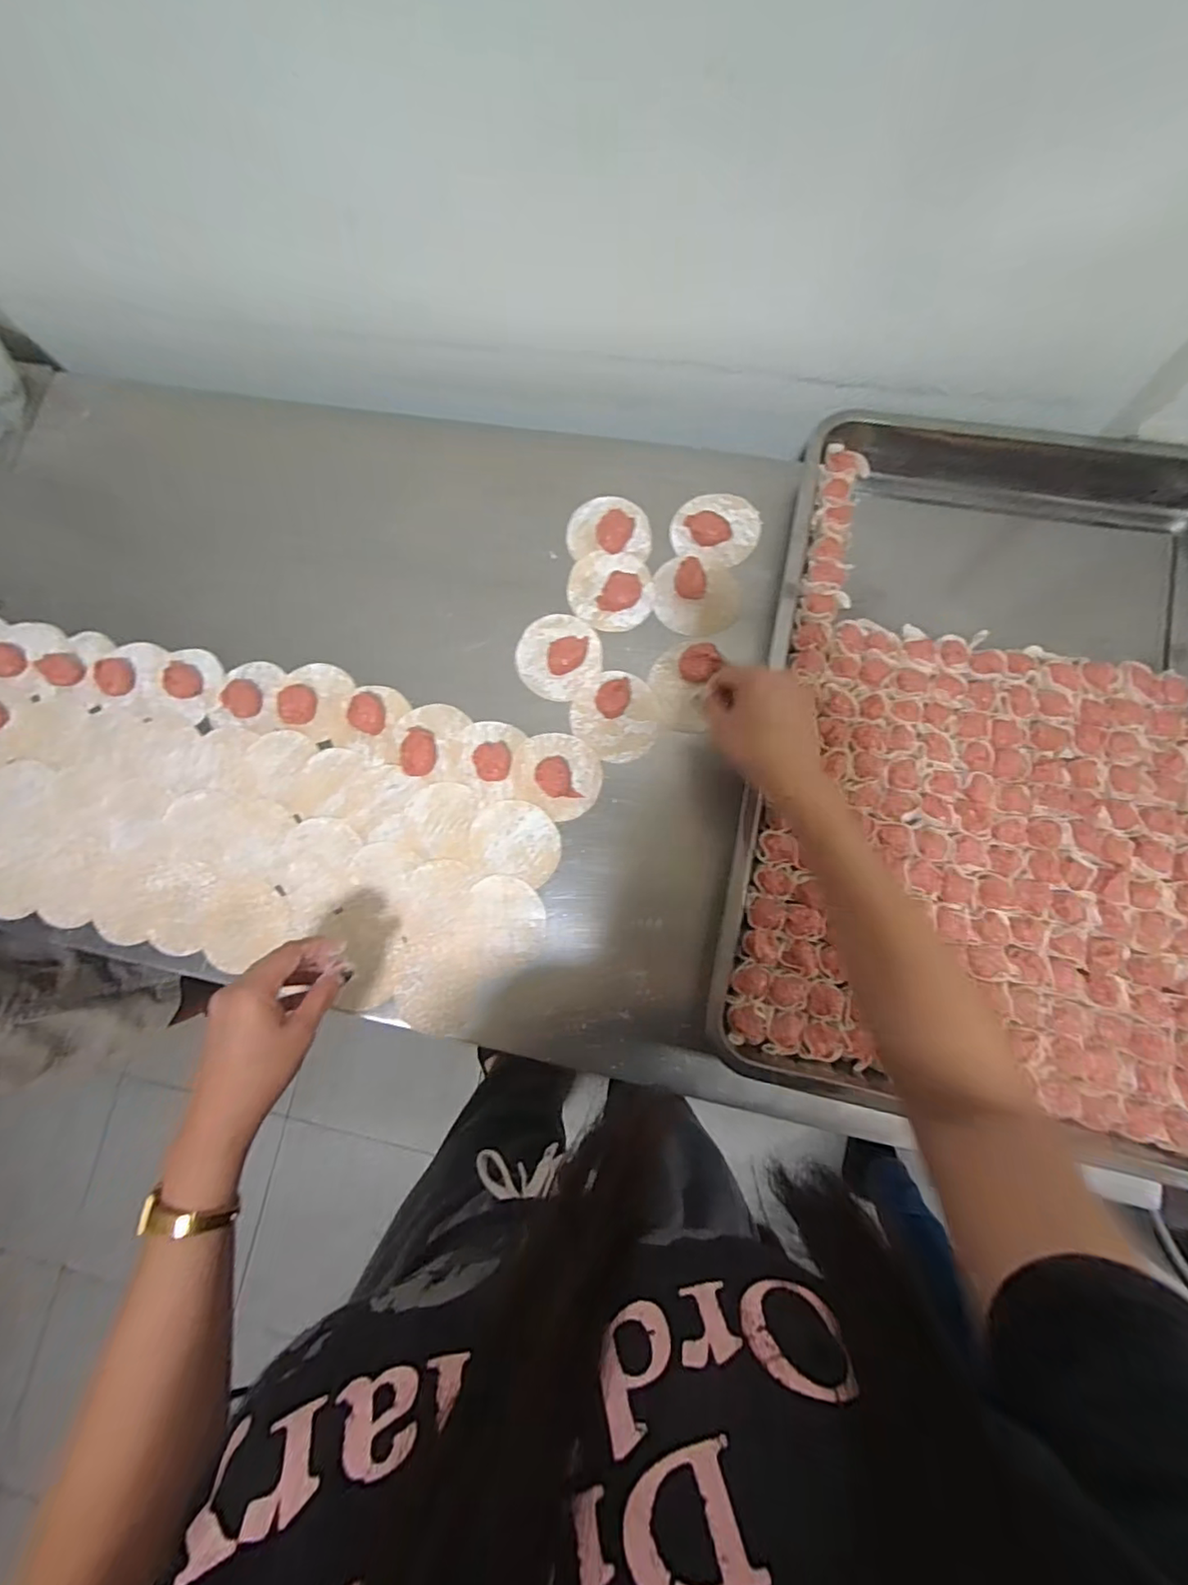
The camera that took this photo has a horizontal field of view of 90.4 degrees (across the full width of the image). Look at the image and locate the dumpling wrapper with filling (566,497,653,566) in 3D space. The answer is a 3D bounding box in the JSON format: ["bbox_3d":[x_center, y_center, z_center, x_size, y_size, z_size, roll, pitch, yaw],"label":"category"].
[{"bbox_3d":[0.015,-0.265,0.590,0.083,0.015,0.067,-3,81,3],"label":"dumpling wrapper with filling"}]

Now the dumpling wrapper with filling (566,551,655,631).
[{"bbox_3d":[0.016,-0.199,0.577,0.082,0.019,0.081,-1,81,3],"label":"dumpling wrapper with filling"}]

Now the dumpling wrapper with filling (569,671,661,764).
[{"bbox_3d":[0.022,-0.072,0.546,0.079,0.026,0.079,-1,81,3],"label":"dumpling wrapper with filling"}]

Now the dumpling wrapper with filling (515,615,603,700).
[{"bbox_3d":[-0.036,-0.136,0.569,0.080,0.017,0.081,-1,81,3],"label":"dumpling wrapper with filling"}]

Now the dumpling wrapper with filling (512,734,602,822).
[{"bbox_3d":[-0.034,-0.018,0.544,0.082,0.020,0.073,29,84,7],"label":"dumpling wrapper with filling"}]

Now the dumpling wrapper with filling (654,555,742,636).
[{"bbox_3d":[0.099,-0.190,0.569,0.084,0.026,0.069,18,83,6],"label":"dumpling wrapper with filling"}]

